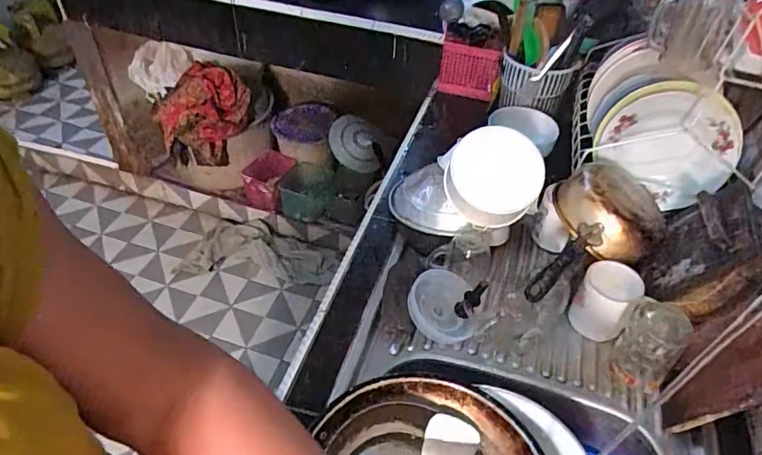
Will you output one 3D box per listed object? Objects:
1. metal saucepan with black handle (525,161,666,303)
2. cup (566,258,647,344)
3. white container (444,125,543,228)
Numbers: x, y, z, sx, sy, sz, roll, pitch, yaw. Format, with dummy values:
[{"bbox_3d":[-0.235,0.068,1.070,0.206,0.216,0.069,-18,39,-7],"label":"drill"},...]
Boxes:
[{"bbox_3d":[0.321,-0.007,0.781,0.325,0.085,0.167,-29,54,-29],"label":"metal saucepan with black handle"},{"bbox_3d":[0.342,0.113,0.772,0.079,0.097,0.073,32,51,24],"label":"cup"},{"bbox_3d":[0.184,-0.086,0.840,0.152,0.115,0.125,15,46,10],"label":"white container"}]

